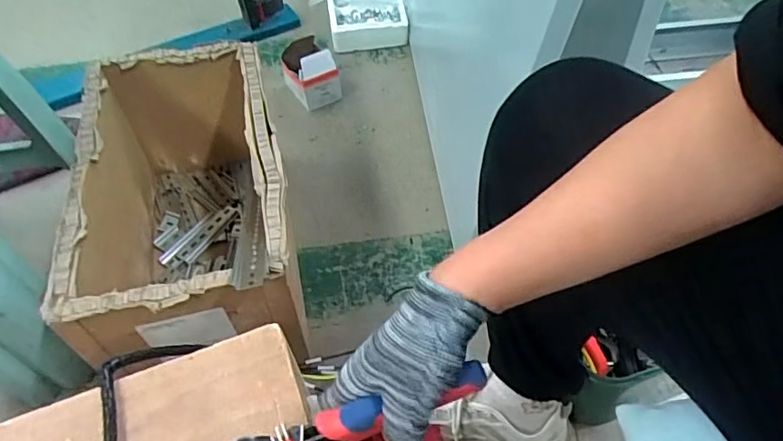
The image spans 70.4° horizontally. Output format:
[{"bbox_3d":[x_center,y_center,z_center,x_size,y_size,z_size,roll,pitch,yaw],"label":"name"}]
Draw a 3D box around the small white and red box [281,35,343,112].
[{"bbox_3d":[-0.162,-0.296,1.114,0.089,0.099,0.110,-26,55,-17],"label":"small white and red box"}]

